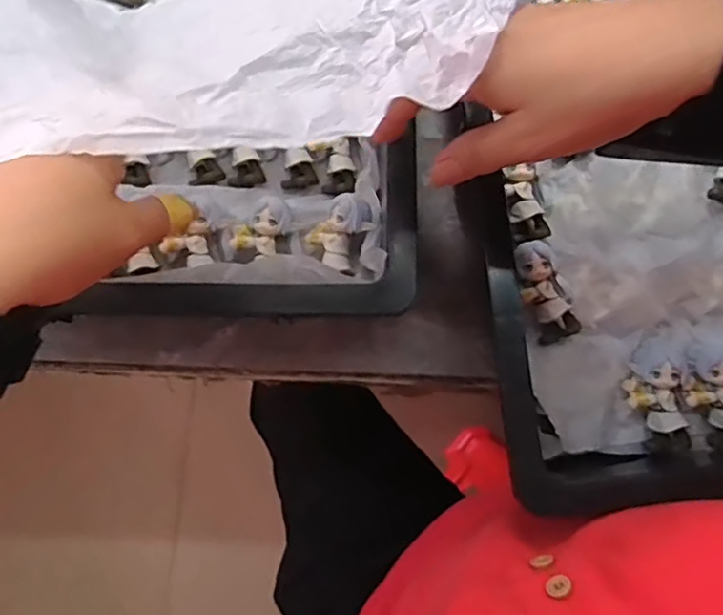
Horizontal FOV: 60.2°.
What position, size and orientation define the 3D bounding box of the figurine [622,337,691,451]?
[{"bbox_3d":[0.181,0.051,0.380,0.034,0.026,0.067,1,80,0],"label":"figurine"}]

